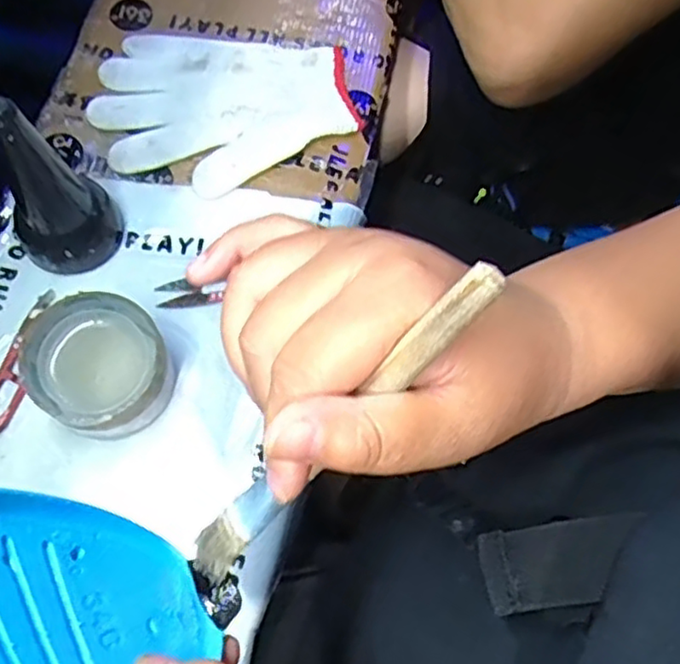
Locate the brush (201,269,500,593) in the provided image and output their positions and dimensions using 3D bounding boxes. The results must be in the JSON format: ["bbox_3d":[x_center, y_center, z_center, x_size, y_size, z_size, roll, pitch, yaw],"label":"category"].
[{"bbox_3d":[-0.006,0.036,0.214,0.016,0.160,0.007,51,33,15],"label":"brush"}]

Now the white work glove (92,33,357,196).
[{"bbox_3d":[-0.090,-0.174,0.531,0.196,0.011,0.140,4,71,-3],"label":"white work glove"}]

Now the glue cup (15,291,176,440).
[{"bbox_3d":[-0.151,0.023,0.430,0.079,0.050,0.086,1,72,-4],"label":"glue cup"}]

